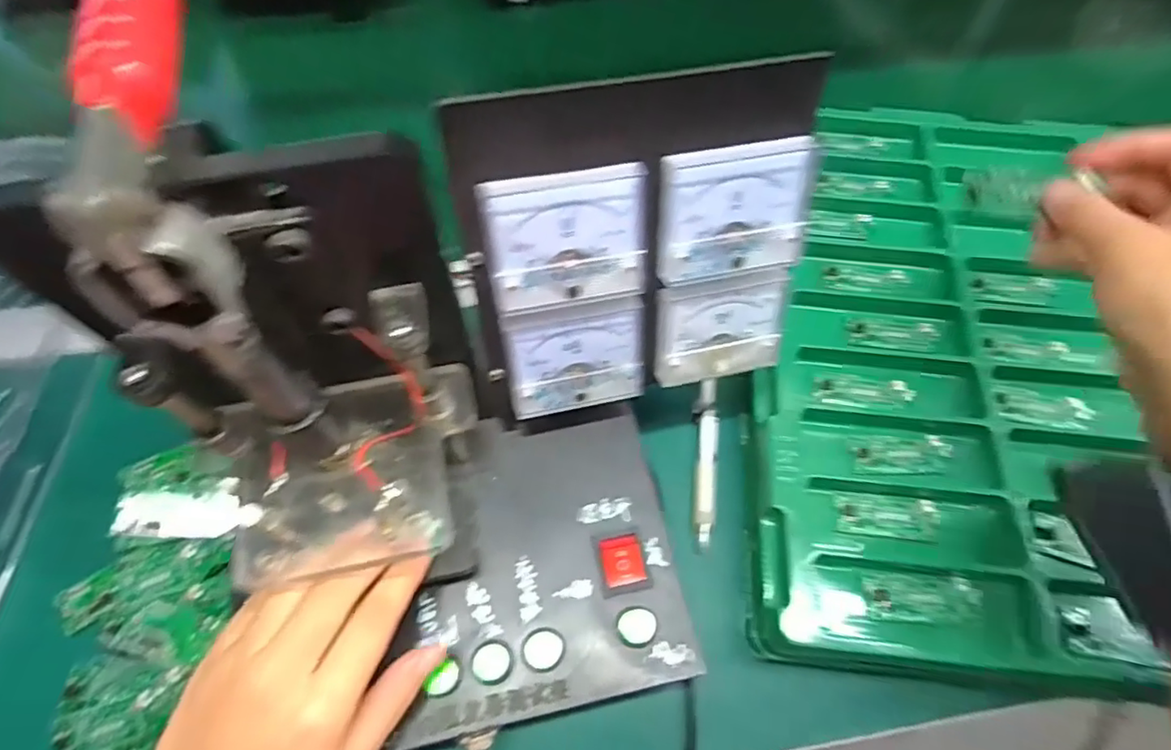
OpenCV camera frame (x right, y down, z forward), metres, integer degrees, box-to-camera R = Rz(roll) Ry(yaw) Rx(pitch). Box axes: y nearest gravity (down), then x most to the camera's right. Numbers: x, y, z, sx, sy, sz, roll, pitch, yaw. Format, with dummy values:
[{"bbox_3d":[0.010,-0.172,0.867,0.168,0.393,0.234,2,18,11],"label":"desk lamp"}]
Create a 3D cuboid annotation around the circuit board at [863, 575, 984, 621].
[{"bbox_3d":[0.176,0.115,0.311,0.058,0.006,0.022,0,63,-2],"label":"circuit board"}]

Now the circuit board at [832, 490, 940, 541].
[{"bbox_3d":[0.167,0.078,0.330,0.055,0.010,0.024,7,63,2],"label":"circuit board"}]

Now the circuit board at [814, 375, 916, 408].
[{"bbox_3d":[0.170,0.011,0.365,0.058,0.006,0.022,7,63,2],"label":"circuit board"}]

